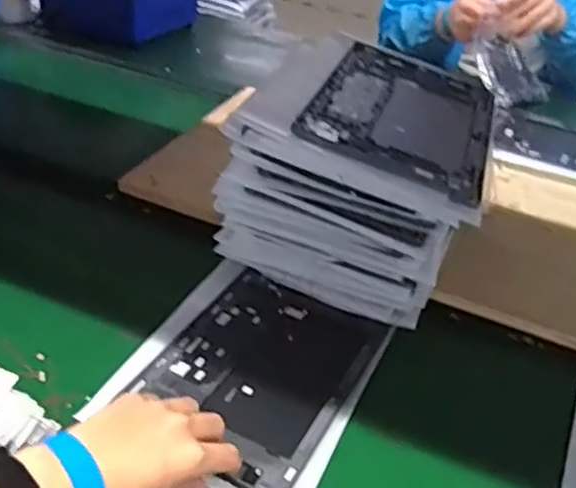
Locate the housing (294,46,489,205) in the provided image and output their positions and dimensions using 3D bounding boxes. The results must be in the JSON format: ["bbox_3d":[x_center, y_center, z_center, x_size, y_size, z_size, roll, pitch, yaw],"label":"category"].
[{"bbox_3d":[0.121,-0.134,0.688,0.175,0.009,0.255,22,38,6],"label":"housing"}]

